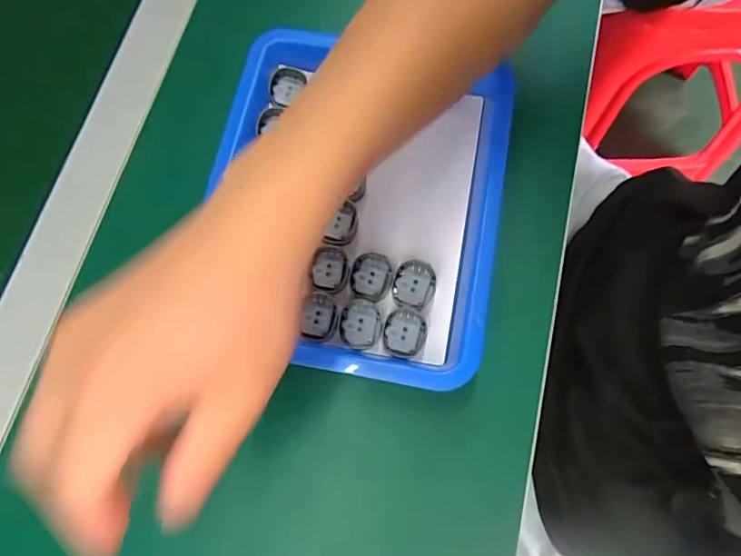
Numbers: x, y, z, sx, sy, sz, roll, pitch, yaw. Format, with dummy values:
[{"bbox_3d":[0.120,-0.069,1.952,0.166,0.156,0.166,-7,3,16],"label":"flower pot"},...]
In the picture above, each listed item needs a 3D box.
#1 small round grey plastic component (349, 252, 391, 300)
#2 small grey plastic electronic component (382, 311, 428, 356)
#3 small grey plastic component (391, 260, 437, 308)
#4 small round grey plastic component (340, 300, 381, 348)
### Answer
[{"bbox_3d":[0.000,-0.001,0.312,0.023,0.006,0.028,15,74,7],"label":"small round grey plastic component"},{"bbox_3d":[0.019,0.032,0.301,0.023,0.006,0.026,11,73,6],"label":"small grey plastic electronic component"},{"bbox_3d":[0.026,0.003,0.310,0.024,0.007,0.027,8,73,5],"label":"small grey plastic component"},{"bbox_3d":[-0.006,0.027,0.304,0.024,0.004,0.027,-1,72,2],"label":"small round grey plastic component"}]

